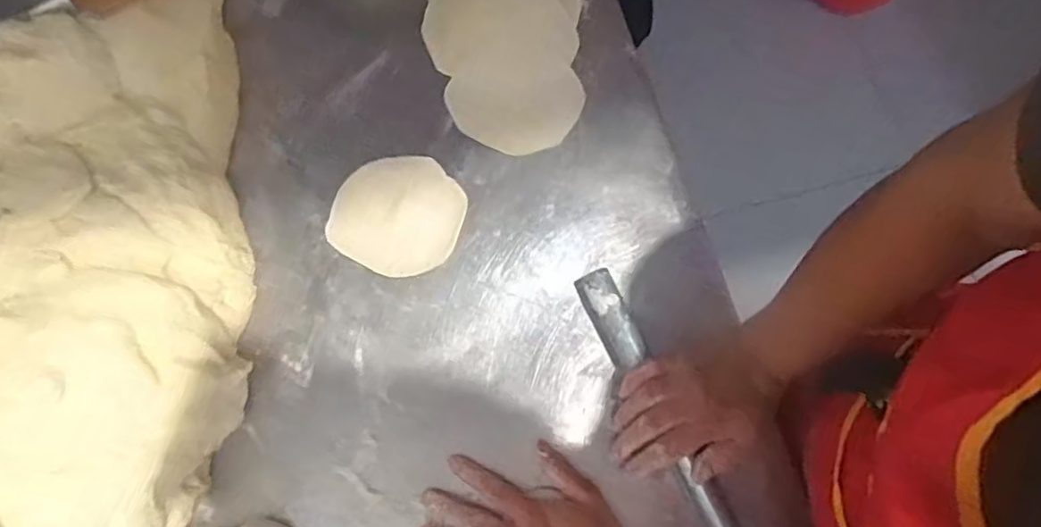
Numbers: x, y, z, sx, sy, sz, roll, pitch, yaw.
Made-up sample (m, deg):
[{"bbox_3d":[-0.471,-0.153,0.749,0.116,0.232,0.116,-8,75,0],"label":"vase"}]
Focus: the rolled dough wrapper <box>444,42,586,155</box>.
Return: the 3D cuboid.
[{"bbox_3d":[-0.005,-0.159,0.609,0.120,0.005,0.105,27,82,3],"label":"rolled dough wrapper"}]

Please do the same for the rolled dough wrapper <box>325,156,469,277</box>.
[{"bbox_3d":[-0.110,-0.046,0.580,0.113,0.005,0.108,17,75,3],"label":"rolled dough wrapper"}]

